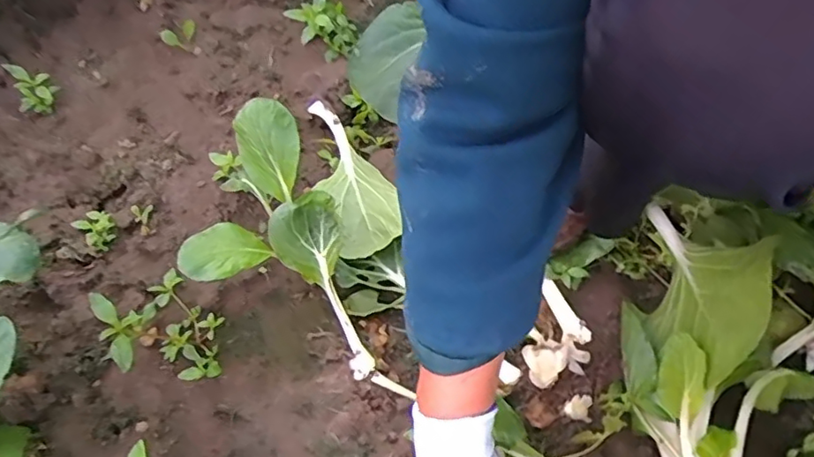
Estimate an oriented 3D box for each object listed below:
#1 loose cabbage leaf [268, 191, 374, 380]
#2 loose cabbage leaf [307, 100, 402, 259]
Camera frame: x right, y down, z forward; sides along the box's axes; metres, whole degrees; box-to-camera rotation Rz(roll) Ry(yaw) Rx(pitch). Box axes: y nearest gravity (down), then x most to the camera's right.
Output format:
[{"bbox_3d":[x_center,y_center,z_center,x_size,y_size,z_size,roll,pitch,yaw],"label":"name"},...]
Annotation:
[{"bbox_3d":[-0.064,0.048,0.494,0.054,0.032,0.151,-23,94,-14],"label":"loose cabbage leaf"},{"bbox_3d":[-0.056,-0.053,0.566,0.067,0.038,0.180,-19,63,-12],"label":"loose cabbage leaf"}]

